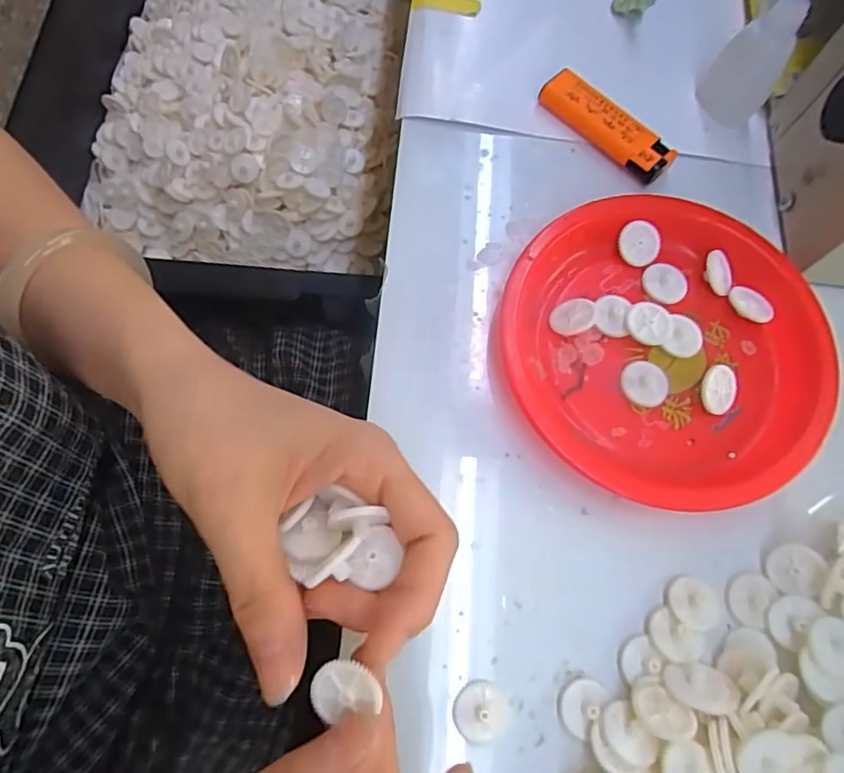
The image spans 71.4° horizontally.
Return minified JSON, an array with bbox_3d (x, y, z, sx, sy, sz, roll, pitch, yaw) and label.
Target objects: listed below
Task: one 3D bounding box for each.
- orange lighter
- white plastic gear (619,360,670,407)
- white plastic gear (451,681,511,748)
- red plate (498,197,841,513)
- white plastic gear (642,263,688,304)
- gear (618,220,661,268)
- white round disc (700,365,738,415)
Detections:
[{"bbox_3d":[0.099,-0.141,0.319,0.079,0.014,0.022,43,75,12],"label":"orange lighter"},{"bbox_3d":[0.104,-0.002,0.274,0.022,0.004,0.021,1,70,-2],"label":"white plastic gear"},{"bbox_3d":[0.023,0.126,0.226,0.021,0.007,0.022,1,70,-2],"label":"white plastic gear"},{"bbox_3d":[0.116,-0.020,0.275,0.147,0.017,0.143,1,70,-2],"label":"red plate"},{"bbox_3d":[0.121,-0.052,0.293,0.020,0.004,0.021,1,70,-2],"label":"white plastic gear"},{"bbox_3d":[0.110,-0.072,0.296,0.022,0.004,0.022,0,94,-5],"label":"gear"},{"bbox_3d":[0.137,0.002,0.270,0.019,0.004,0.022,-19,103,-5],"label":"white round disc"}]

